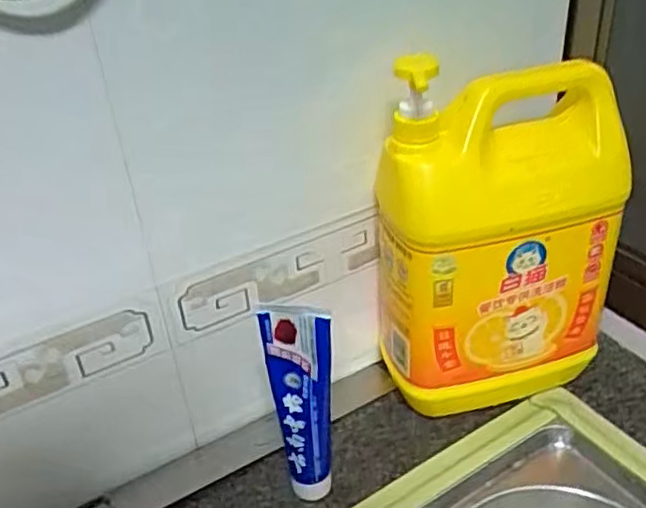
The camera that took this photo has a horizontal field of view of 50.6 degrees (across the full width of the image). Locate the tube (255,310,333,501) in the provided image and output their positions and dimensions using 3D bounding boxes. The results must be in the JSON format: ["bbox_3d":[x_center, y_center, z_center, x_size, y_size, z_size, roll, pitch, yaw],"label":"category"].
[{"bbox_3d":[-0.014,0.117,0.512,0.047,0.182,0.025,-6,34,-1],"label":"tube"}]

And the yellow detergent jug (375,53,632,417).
[{"bbox_3d":[0.139,-0.008,0.574,0.182,0.299,0.099,-11,35,-9],"label":"yellow detergent jug"}]

